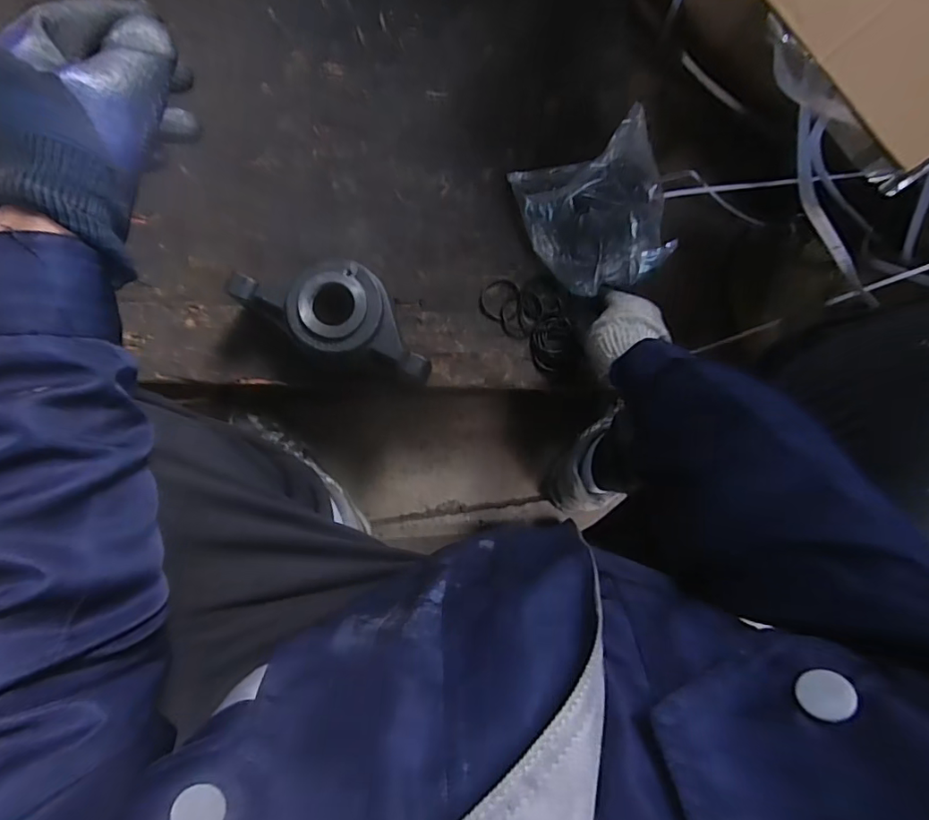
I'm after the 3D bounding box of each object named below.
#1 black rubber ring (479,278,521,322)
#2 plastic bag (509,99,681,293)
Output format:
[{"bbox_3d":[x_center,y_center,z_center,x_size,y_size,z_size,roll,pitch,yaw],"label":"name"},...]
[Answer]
[{"bbox_3d":[0.044,-0.138,0.661,0.051,0.005,0.056,0,86,-5],"label":"black rubber ring"},{"bbox_3d":[0.172,-0.245,0.641,0.173,0.088,0.192,-19,87,-6],"label":"plastic bag"}]

